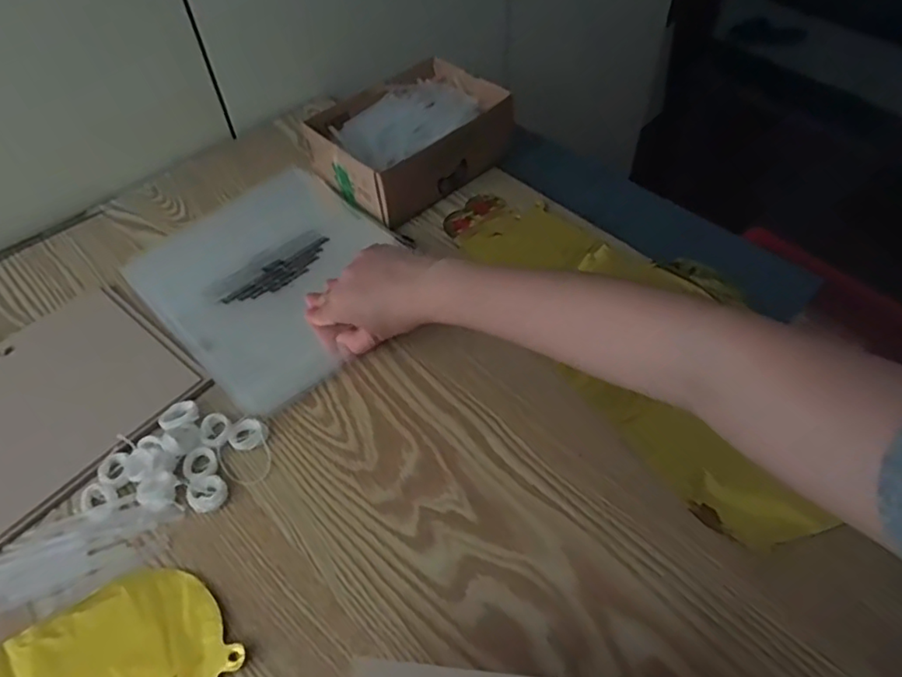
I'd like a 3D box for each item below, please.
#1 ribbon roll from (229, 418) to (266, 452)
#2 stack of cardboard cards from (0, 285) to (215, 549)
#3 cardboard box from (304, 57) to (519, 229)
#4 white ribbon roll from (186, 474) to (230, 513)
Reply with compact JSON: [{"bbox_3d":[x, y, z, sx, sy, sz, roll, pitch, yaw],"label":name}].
[{"bbox_3d":[-0.155,0.074,0.468,0.023,0.007,0.025,-1,52,1],"label":"ribbon roll"},{"bbox_3d":[-0.323,0.050,0.490,0.175,0.013,0.199,34,60,24],"label":"stack of cardboard cards"},{"bbox_3d":[-0.042,-0.208,0.644,0.137,0.068,0.187,37,61,26],"label":"cardboard box"},{"bbox_3d":[-0.175,0.111,0.441,0.027,0.007,0.028,-35,59,-23],"label":"white ribbon roll"}]

